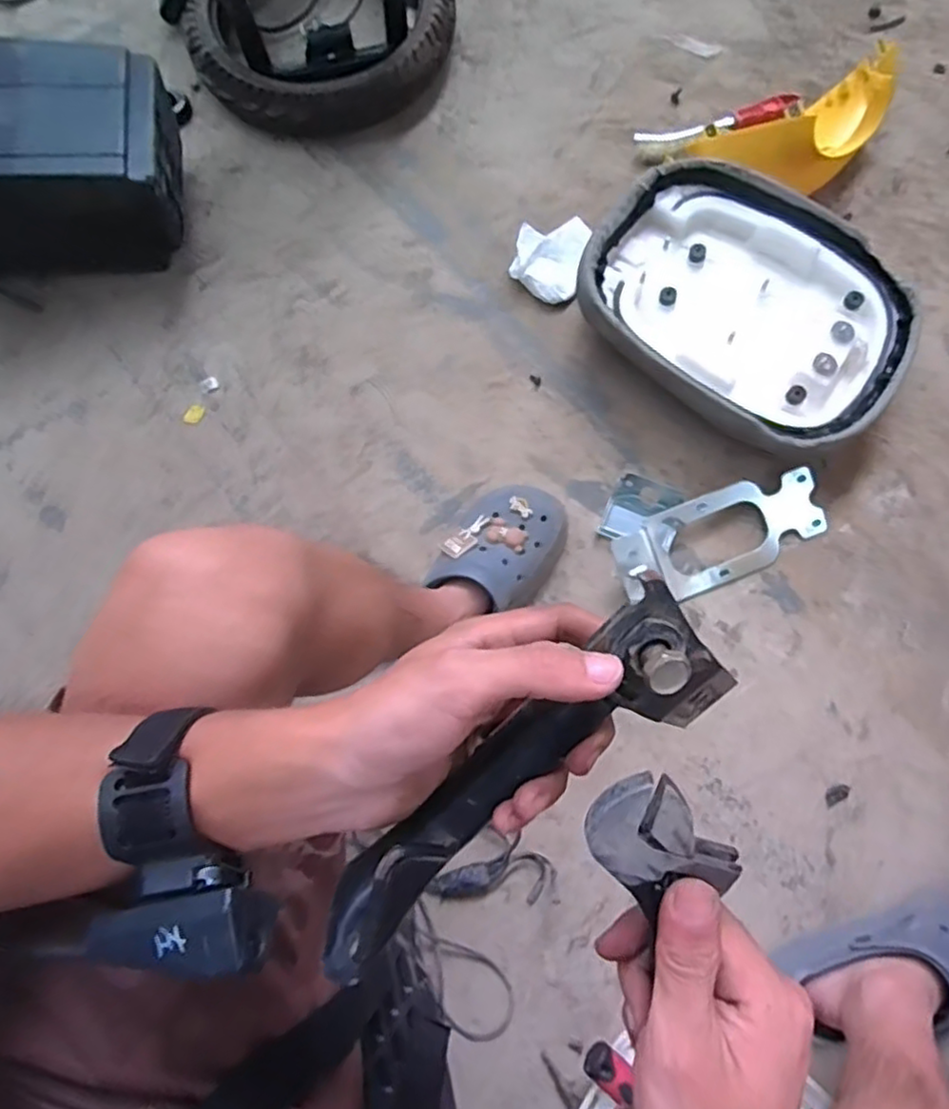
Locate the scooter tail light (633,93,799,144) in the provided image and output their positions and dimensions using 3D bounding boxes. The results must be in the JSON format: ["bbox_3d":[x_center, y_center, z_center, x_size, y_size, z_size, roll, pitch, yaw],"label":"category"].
[{"bbox_3d":[0.324,-0.582,0.896,0.209,0.034,0.035,-13,77,-1],"label":"scooter tail light"}]

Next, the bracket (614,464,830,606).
[{"bbox_3d":[0.279,-0.022,0.749,0.256,0.046,0.102,-23,78,-4],"label":"bracket"}]

